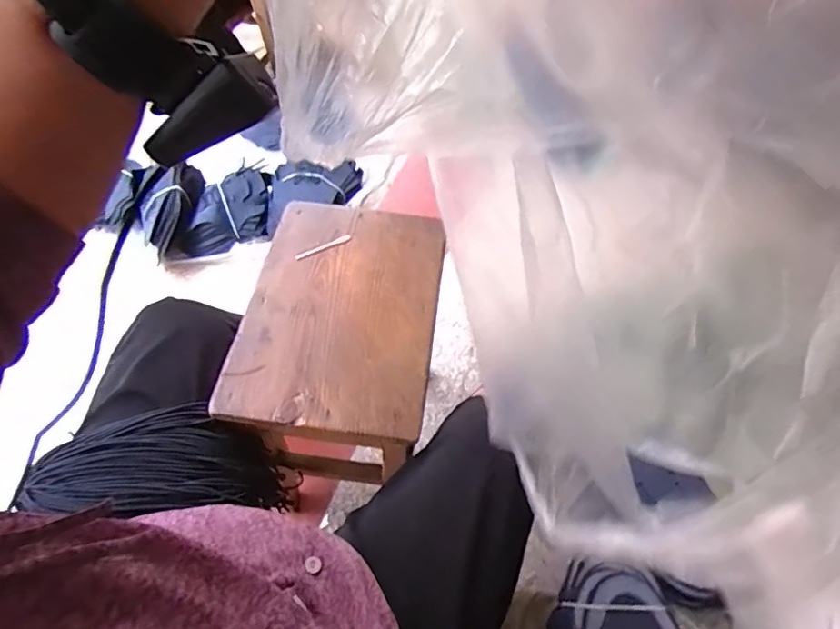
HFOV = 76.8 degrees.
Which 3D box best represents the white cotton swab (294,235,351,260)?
[{"bbox_3d":[-0.127,-0.089,0.696,0.078,0.005,0.011,-25,60,-17],"label":"white cotton swab"}]

